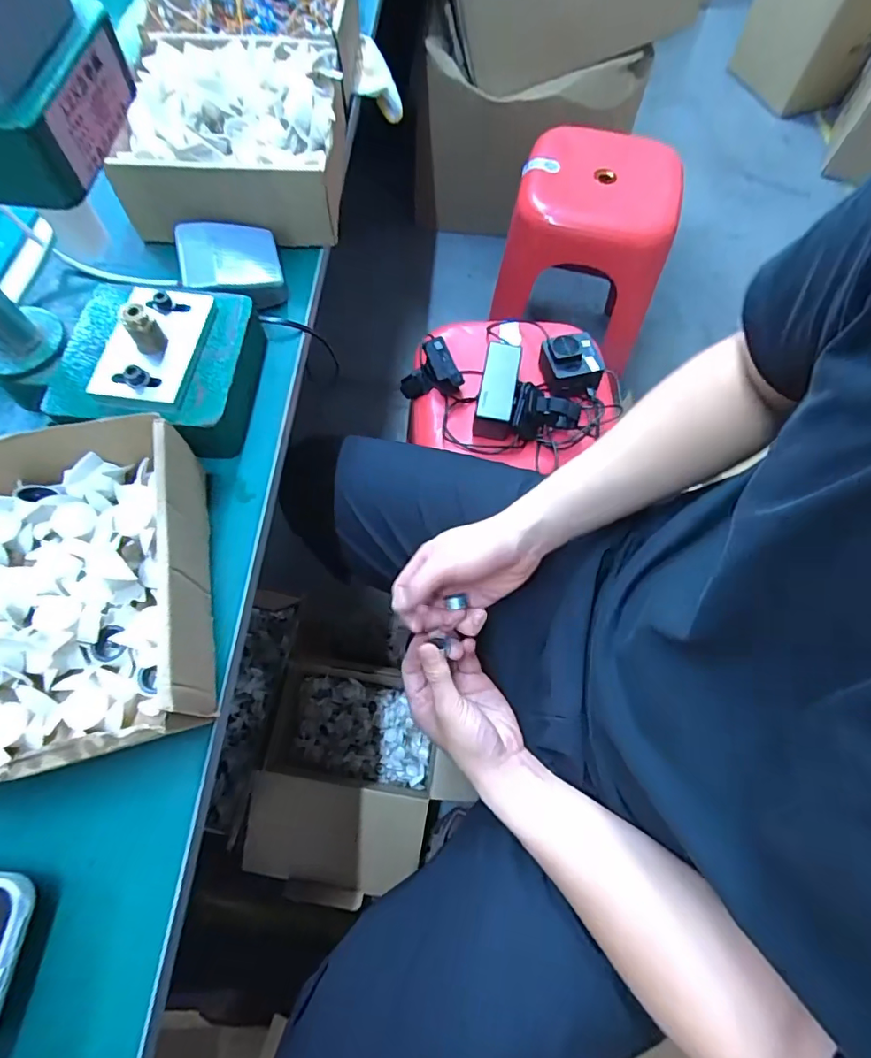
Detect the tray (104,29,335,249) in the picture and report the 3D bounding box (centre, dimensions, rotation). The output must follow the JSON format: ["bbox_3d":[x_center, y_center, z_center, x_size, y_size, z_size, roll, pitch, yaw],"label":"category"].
[{"bbox_3d":[-0.189,-0.380,0.482,0.201,0.073,0.204,1,67,-1],"label":"tray"}]

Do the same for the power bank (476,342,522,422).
[{"bbox_3d":[0.090,-0.207,0.699,0.047,0.017,0.119,11,68,3],"label":"power bank"}]

